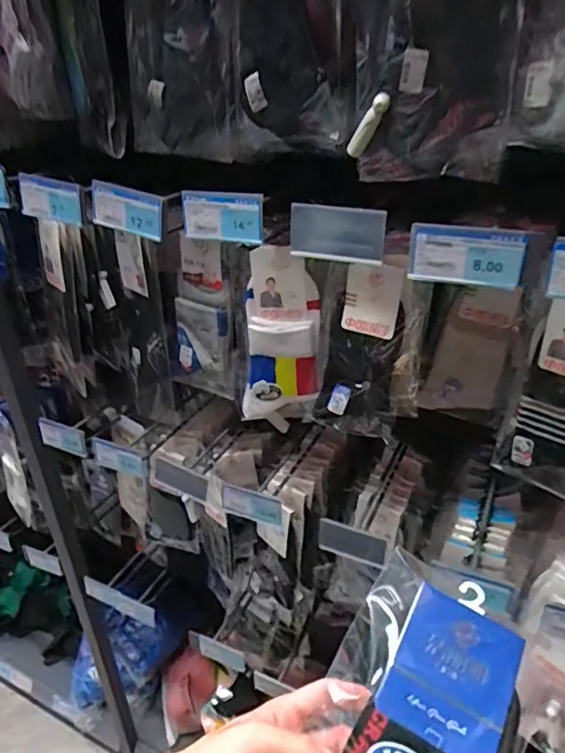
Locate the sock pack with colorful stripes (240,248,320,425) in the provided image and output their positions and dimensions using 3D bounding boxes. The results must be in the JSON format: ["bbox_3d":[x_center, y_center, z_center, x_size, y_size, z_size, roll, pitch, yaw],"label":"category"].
[{"bbox_3d":[-0.001,-0.048,0.674,0.095,0.214,0.025,6,31,12],"label":"sock pack with colorful stripes"}]

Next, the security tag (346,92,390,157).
[{"bbox_3d":[0.071,-0.211,0.467,0.013,0.055,0.013,46,46,11],"label":"security tag"}]

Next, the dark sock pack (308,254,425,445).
[{"bbox_3d":[0.094,-0.030,0.635,0.127,0.201,0.050,5,31,12],"label":"dark sock pack"}]

